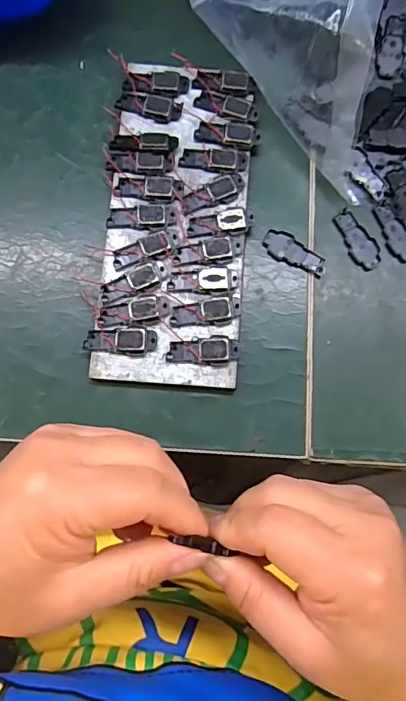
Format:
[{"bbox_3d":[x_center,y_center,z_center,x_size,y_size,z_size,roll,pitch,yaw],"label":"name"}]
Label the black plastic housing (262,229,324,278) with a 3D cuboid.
[{"bbox_3d":[0.053,-0.057,0.286,0.039,0.004,0.016,32,79,5],"label":"black plastic housing"}]

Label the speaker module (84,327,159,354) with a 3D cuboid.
[{"bbox_3d":[-0.045,-0.005,0.267,0.038,0.005,0.013,3,77,-1],"label":"speaker module"}]

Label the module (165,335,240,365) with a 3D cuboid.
[{"bbox_3d":[0.000,0.000,0.267,0.038,0.006,0.015,3,77,-1],"label":"module"}]

